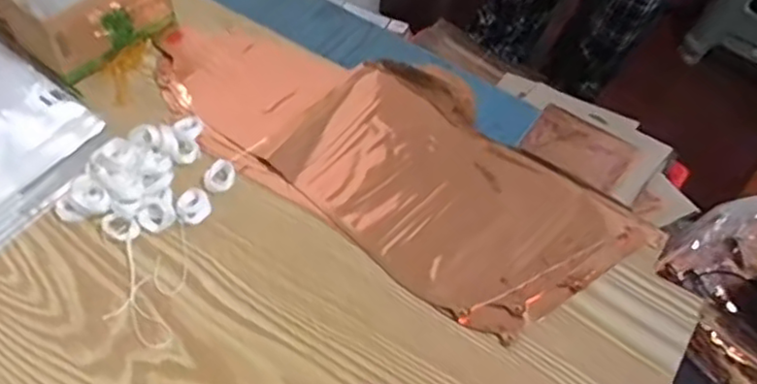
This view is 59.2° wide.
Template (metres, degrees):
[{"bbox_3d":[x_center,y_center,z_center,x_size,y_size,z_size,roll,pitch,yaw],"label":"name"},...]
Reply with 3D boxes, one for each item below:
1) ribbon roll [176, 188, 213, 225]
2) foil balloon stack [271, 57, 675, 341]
[{"bbox_3d":[-0.144,0.011,0.521,0.025,0.011,0.027,2,54,-3],"label":"ribbon roll"},{"bbox_3d":[0.058,-0.006,0.546,0.281,0.014,0.180,38,60,21],"label":"foil balloon stack"}]

